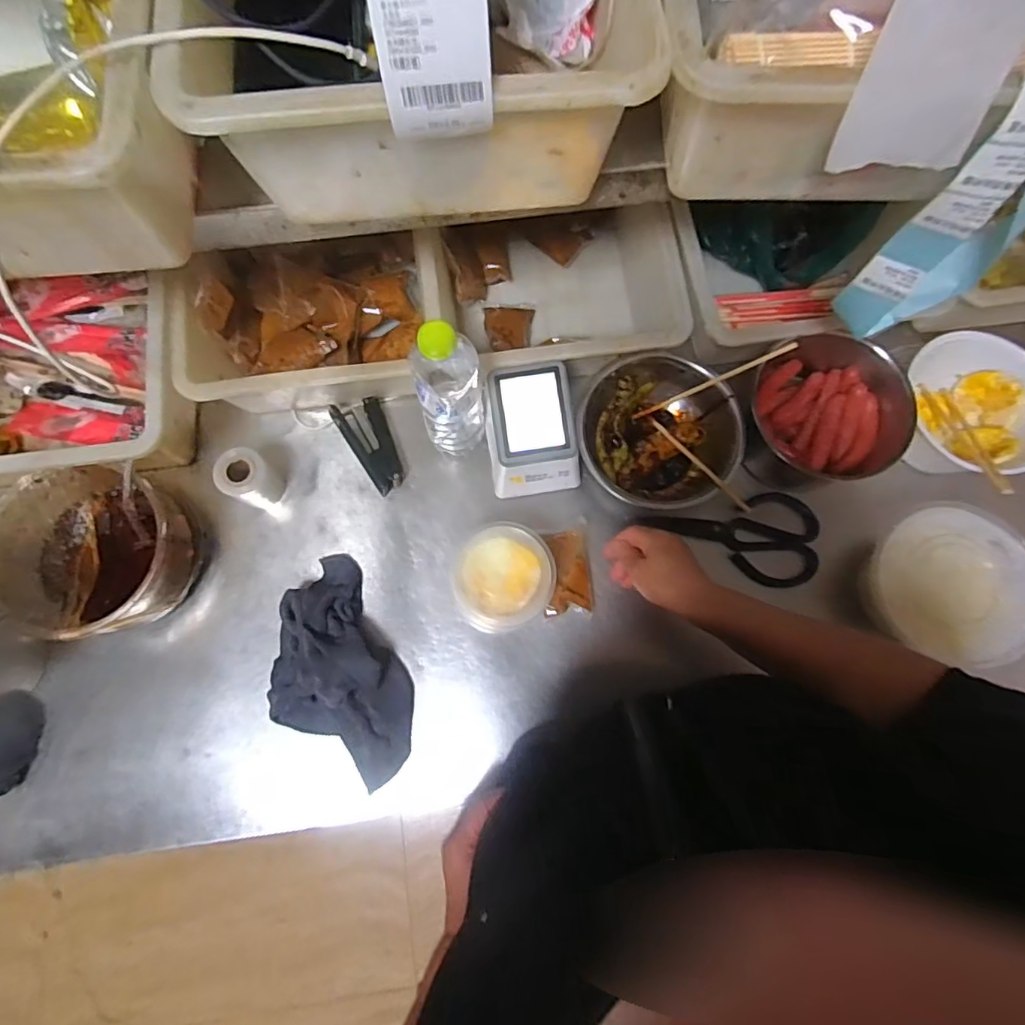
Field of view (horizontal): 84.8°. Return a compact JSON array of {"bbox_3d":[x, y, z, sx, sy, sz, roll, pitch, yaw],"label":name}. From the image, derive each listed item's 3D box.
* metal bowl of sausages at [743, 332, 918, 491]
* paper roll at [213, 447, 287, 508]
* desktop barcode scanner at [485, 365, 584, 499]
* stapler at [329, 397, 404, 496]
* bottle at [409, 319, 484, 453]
[{"bbox_3d":[0.344,-0.122,0.650,0.169,0.087,0.180,-14,78,-4],"label":"metal bowl of sausages"},{"bbox_3d":[-0.294,-0.037,0.628,0.050,0.069,0.048,0,77,-1],"label":"paper roll"},{"bbox_3d":[0.023,-0.089,0.624,0.100,0.093,0.116,-8,77,-3],"label":"desktop barcode scanner"},{"bbox_3d":[-0.159,-0.082,0.649,0.053,0.023,0.110,-32,80,-8],"label":"stapler"},{"bbox_3d":[-0.063,-0.125,0.564,0.066,0.208,0.054,-5,77,-2],"label":"bottle"}]

